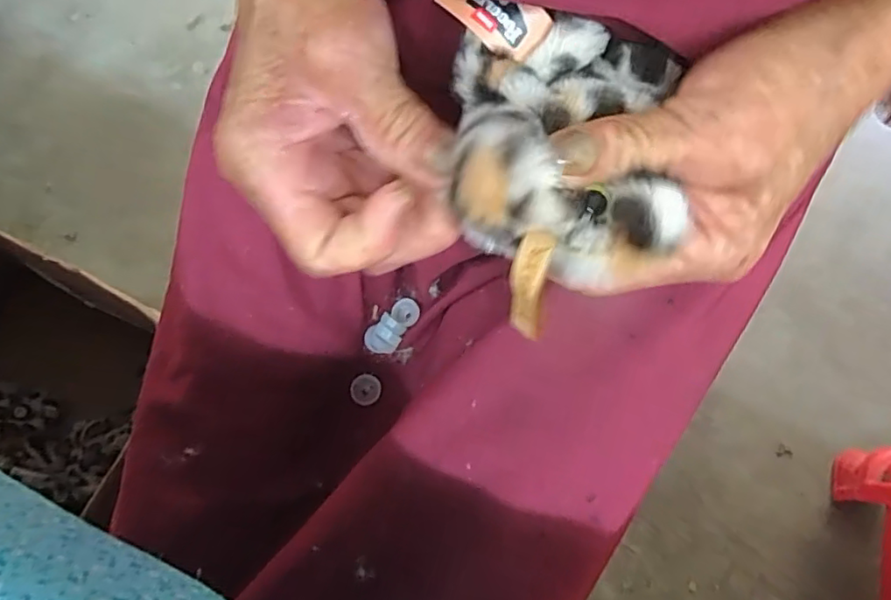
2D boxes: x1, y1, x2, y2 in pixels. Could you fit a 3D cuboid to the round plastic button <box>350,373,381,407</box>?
[{"bbox_3d":[-0.045,0.050,0.323,0.017,0.004,0.017,0,67,-1],"label":"round plastic button"}]

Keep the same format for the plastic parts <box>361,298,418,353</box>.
[{"bbox_3d":[-0.030,0.015,0.334,0.019,0.011,0.037,39,72,14],"label":"plastic parts"}]

